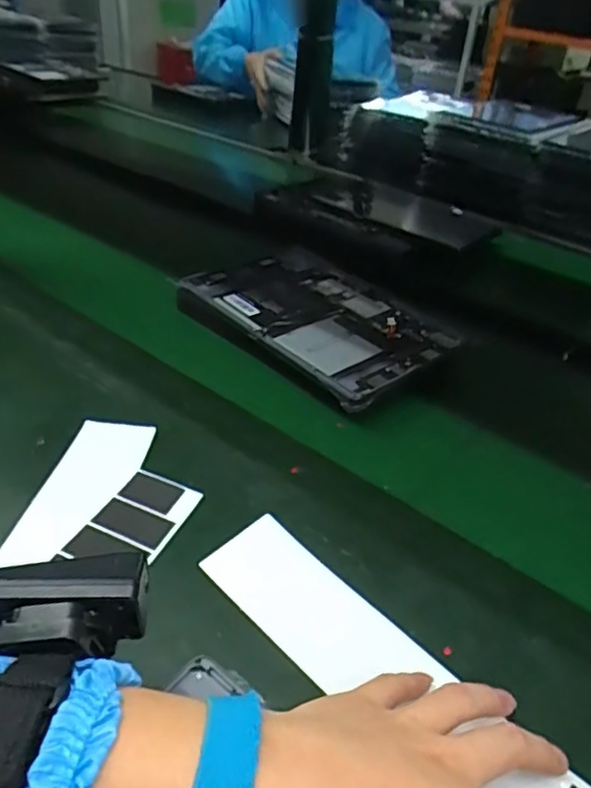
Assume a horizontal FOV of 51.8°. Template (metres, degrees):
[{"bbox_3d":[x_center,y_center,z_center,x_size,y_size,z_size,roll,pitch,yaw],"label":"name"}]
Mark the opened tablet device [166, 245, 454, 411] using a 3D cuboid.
[{"bbox_3d":[0.017,-0.078,0.608,0.258,0.018,0.174,33,46,32],"label":"opened tablet device"}]

